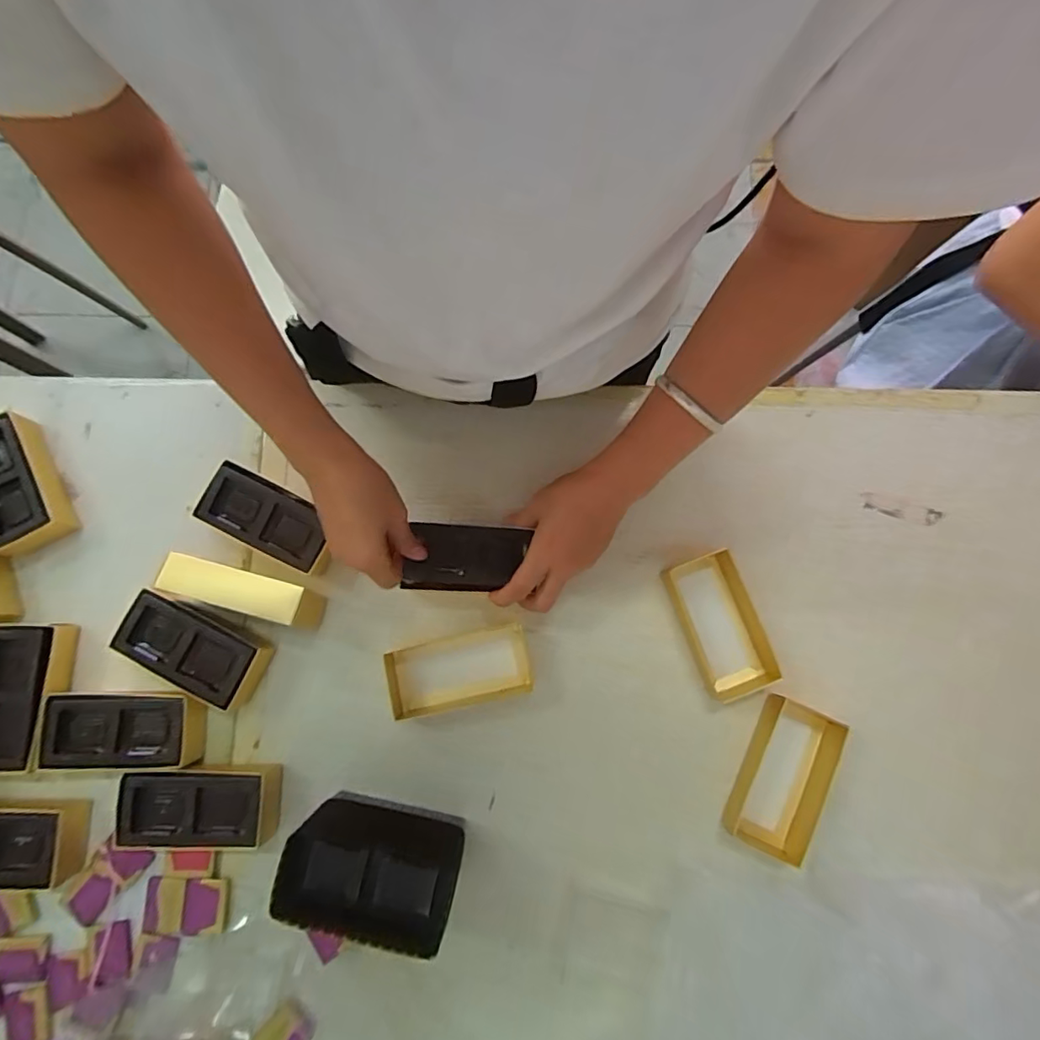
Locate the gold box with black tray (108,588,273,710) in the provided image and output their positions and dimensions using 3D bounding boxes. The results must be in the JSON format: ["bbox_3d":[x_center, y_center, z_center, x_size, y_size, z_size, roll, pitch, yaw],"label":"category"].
[{"bbox_3d":[-0.272,0.107,0.453,0.115,0.034,0.057,24,80,4],"label":"gold box with black tray"}]

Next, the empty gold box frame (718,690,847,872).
[{"bbox_3d":[0.212,0.208,0.437,0.061,0.027,0.119,25,81,4],"label":"empty gold box frame"}]

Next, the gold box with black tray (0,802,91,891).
[{"bbox_3d":[-0.405,0.250,0.419,0.113,0.030,0.055,2,80,0],"label":"gold box with black tray"}]

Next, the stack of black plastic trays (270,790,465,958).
[{"bbox_3d":[-0.103,0.255,0.398,0.116,0.084,0.076,16,80,3],"label":"stack of black plastic trays"}]

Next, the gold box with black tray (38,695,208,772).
[{"bbox_3d":[-0.323,0.171,0.441,0.116,0.029,0.057,0,80,0],"label":"gold box with black tray"}]

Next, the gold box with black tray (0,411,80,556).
[{"bbox_3d":[-0.438,-0.030,0.468,0.061,0.033,0.118,-26,81,-5],"label":"gold box with black tray"}]

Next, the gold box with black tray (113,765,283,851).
[{"bbox_3d":[-0.256,0.228,0.431,0.116,0.029,0.058,-2,80,-1],"label":"gold box with black tray"}]

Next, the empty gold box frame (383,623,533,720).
[{"bbox_3d":[-0.053,0.126,0.453,0.120,0.024,0.058,-12,80,-3],"label":"empty gold box frame"}]

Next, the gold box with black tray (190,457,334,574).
[{"bbox_3d":[-0.213,0.000,0.468,0.113,0.036,0.055,26,81,4],"label":"gold box with black tray"}]

